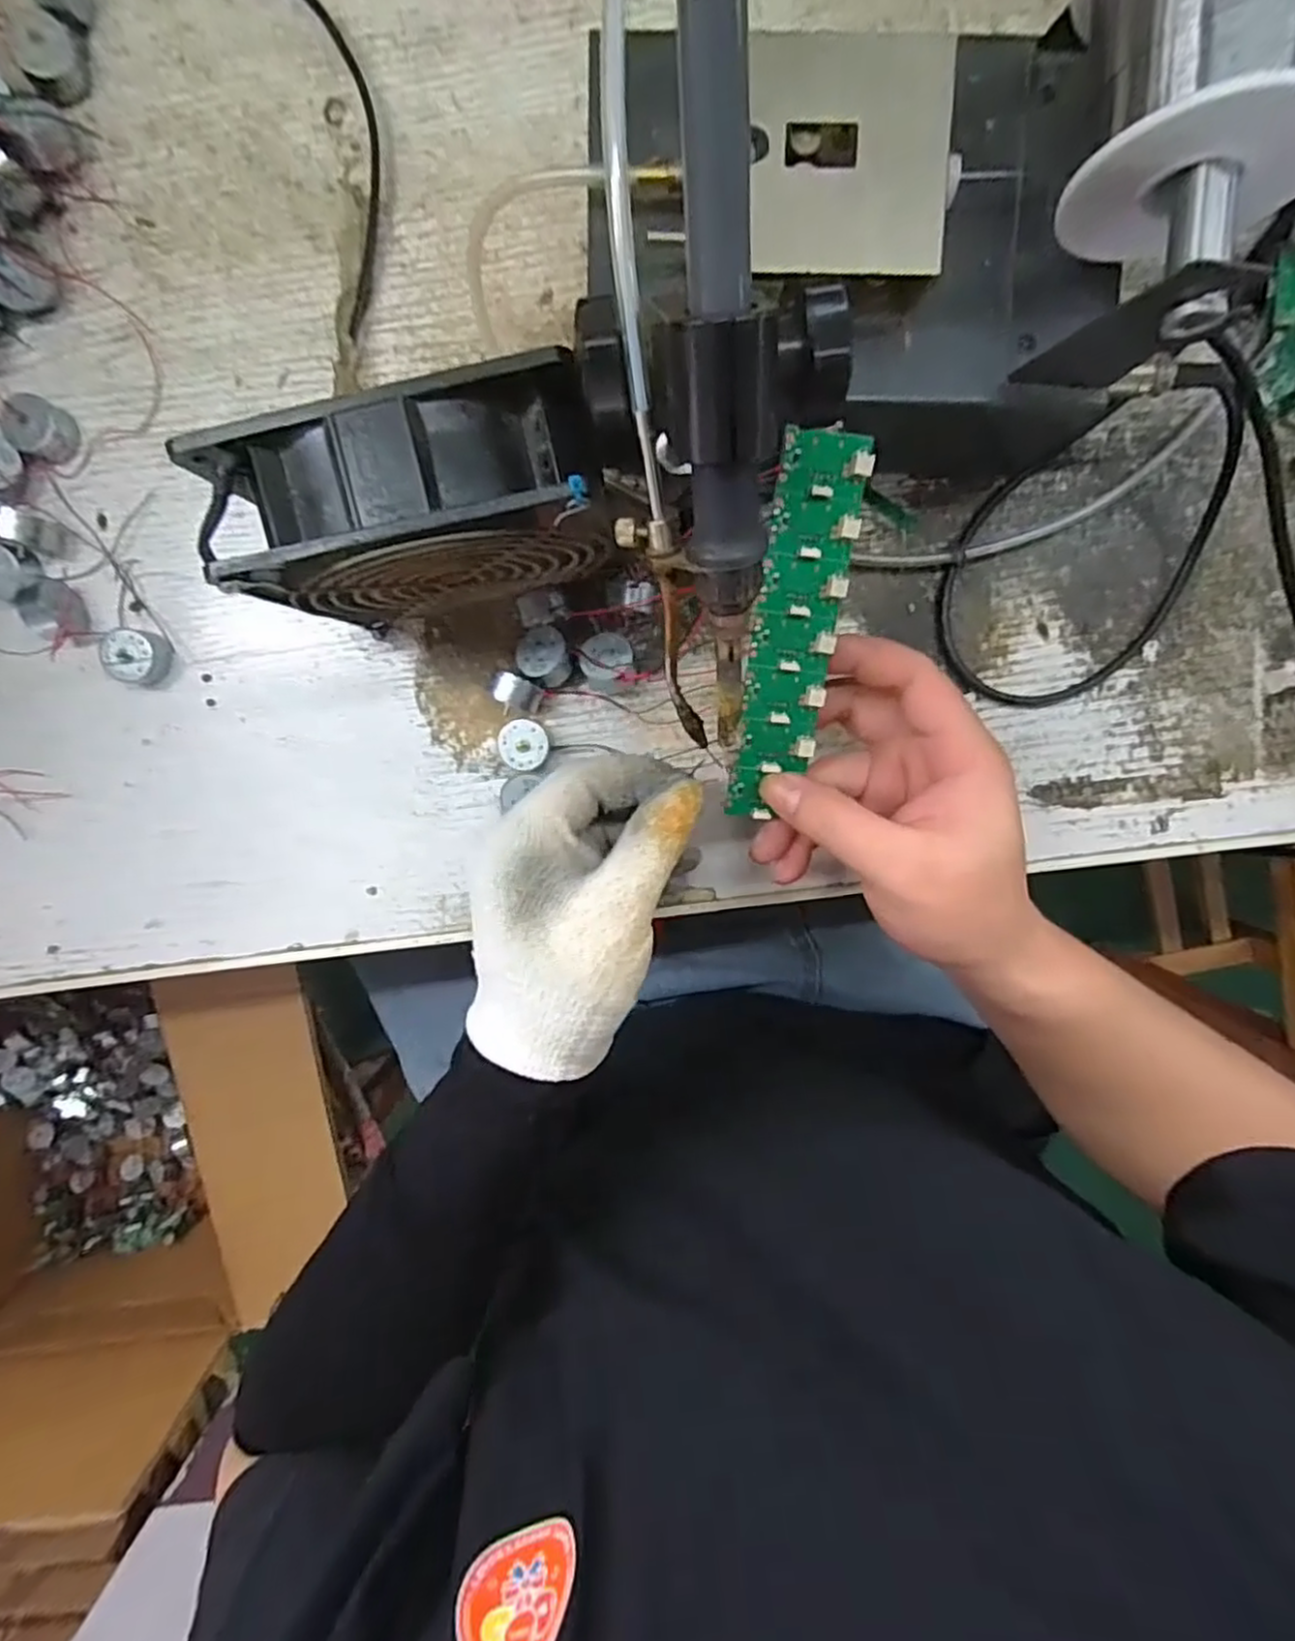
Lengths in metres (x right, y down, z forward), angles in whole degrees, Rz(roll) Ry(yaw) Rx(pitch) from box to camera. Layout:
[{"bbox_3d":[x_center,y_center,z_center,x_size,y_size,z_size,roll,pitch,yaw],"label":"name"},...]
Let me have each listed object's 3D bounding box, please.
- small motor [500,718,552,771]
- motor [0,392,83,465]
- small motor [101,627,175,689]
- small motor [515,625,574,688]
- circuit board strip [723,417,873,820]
[{"bbox_3d":[-0.056,-0.035,0.322,0.022,0.013,0.022,-6,98,2],"label":"small motor"},{"bbox_3d":[-0.266,-0.172,0.308,0.026,0.014,0.023,26,97,-2],"label":"motor"},{"bbox_3d":[-0.230,-0.073,0.316,0.027,0.012,0.025,0,98,1],"label":"small motor"},{"bbox_3d":[-0.045,-0.074,0.315,0.026,0.020,0.022,37,97,-4],"label":"small motor"},{"bbox_3d":[0.053,-0.066,0.259,0.031,0.005,0.136,9,110,0],"label":"circuit board strip"}]

